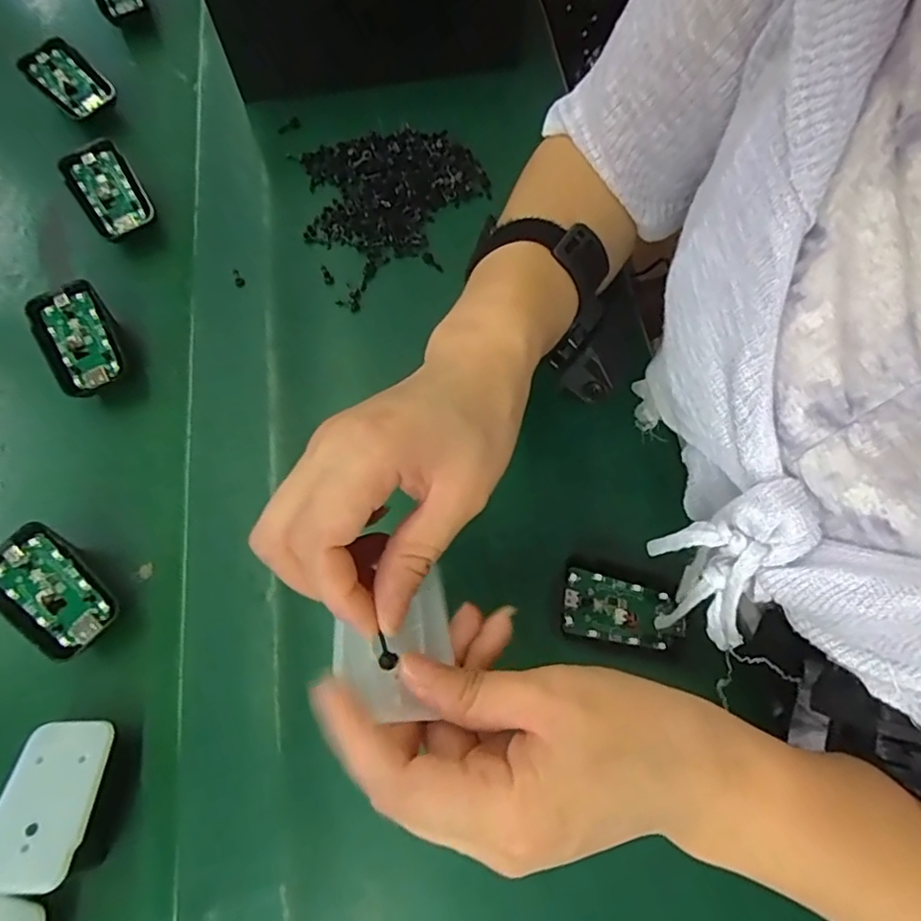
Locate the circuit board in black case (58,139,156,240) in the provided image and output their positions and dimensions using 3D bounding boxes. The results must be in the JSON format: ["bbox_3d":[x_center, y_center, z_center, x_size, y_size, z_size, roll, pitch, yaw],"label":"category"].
[{"bbox_3d":[-0.259,-0.198,0.431,0.043,0.012,0.068,-33,93,-6],"label":"circuit board in black case"}]

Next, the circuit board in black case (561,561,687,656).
[{"bbox_3d":[0.081,0.075,0.299,0.062,0.007,0.039,12,67,-11],"label":"circuit board in black case"}]

